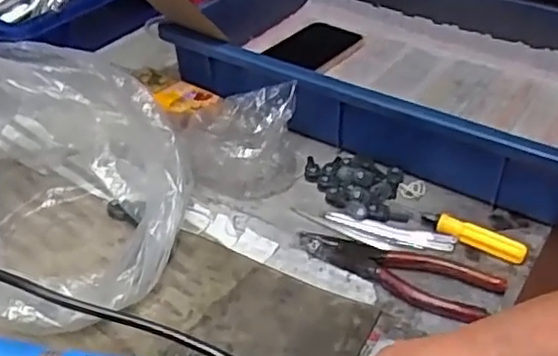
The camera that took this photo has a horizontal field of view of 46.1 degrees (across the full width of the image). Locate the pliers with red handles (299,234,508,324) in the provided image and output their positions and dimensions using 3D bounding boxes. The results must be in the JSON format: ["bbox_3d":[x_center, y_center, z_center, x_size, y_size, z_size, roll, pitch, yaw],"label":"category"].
[{"bbox_3d":[0.087,0.068,0.491,0.148,0.014,0.049,18,40,20],"label":"pliers with red handles"}]

